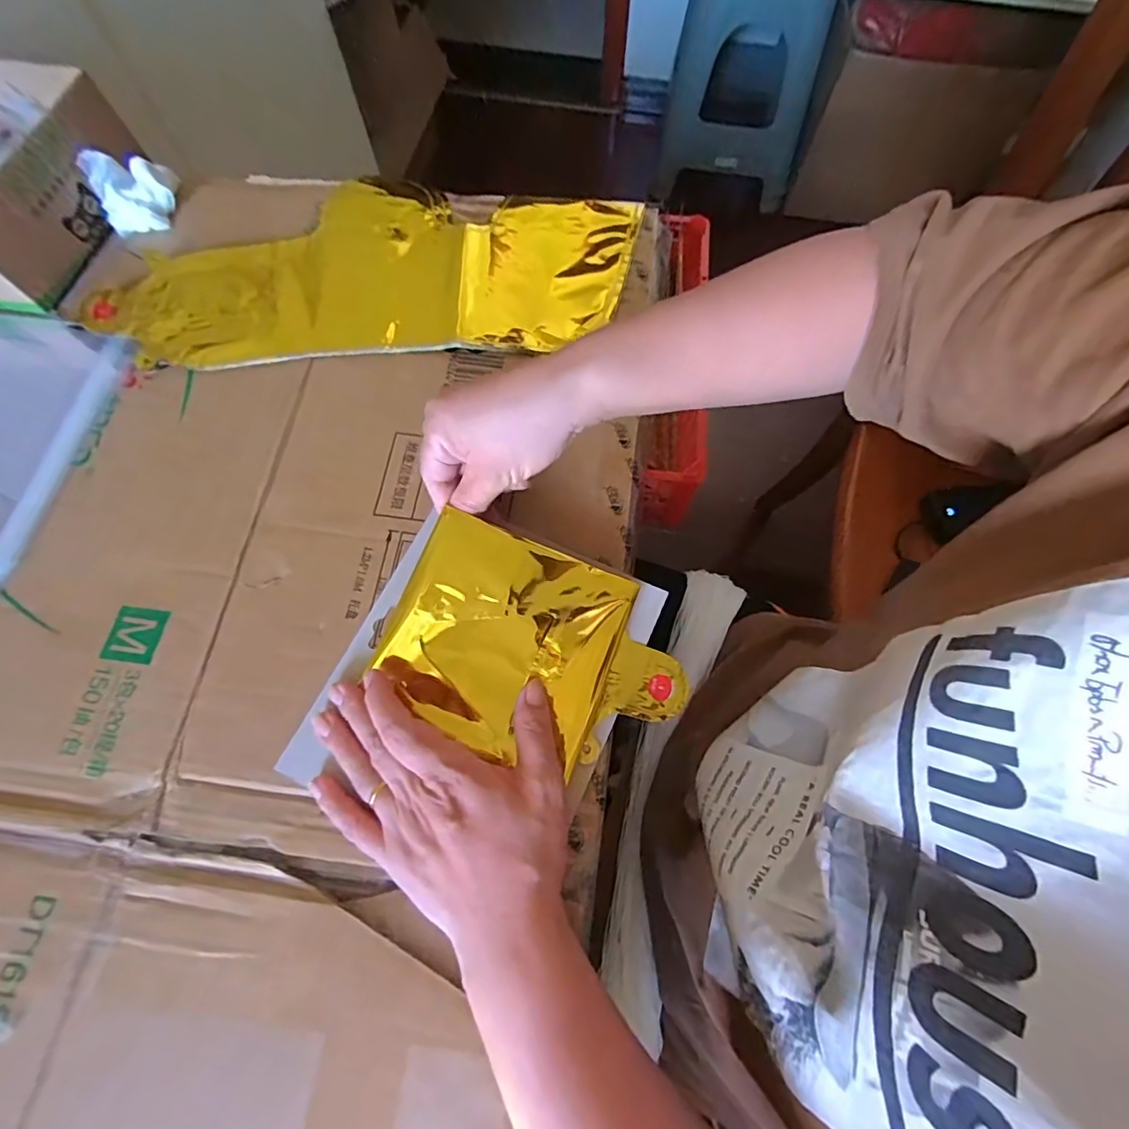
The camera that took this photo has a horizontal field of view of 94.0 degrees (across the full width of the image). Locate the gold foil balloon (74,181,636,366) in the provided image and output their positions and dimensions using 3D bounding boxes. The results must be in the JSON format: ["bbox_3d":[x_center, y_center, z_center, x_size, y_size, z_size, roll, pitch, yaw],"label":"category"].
[{"bbox_3d":[-0.148,-0.245,0.418,0.401,0.015,0.184,-4,70,0],"label":"gold foil balloon"}]

